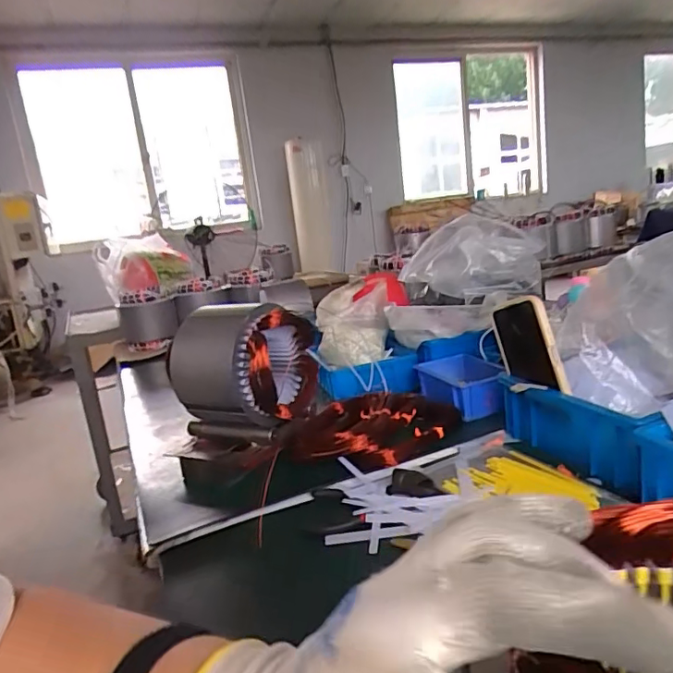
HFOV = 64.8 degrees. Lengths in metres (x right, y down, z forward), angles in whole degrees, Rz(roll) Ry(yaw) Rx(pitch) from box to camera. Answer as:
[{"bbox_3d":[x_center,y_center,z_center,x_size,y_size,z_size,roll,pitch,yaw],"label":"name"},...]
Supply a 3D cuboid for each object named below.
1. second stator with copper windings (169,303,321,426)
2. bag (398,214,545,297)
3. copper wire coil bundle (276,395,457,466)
[{"bbox_3d":[-0.119,0.032,0.695,0.145,0.138,0.131,-1,14,27],"label":"second stator with copper windings"},{"bbox_3d":[0.233,-0.136,0.914,0.237,0.129,0.117,-5,13,7],"label":"bag"},{"bbox_3d":[0.041,0.115,0.693,0.216,0.040,0.181,-18,17,-41],"label":"copper wire coil bundle"}]

